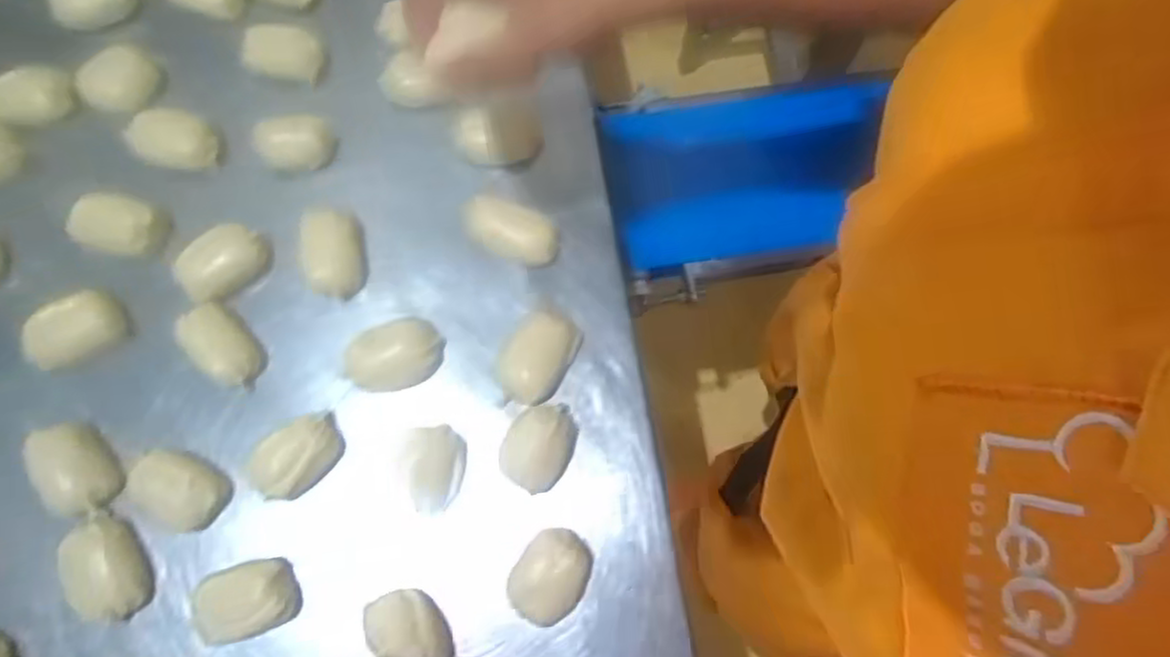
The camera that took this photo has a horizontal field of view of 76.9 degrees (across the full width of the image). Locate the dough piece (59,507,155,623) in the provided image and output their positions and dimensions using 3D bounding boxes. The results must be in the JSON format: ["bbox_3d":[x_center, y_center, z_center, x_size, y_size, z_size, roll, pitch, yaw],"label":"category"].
[{"bbox_3d":[-0.305,0.153,0.470,0.041,0.024,0.066,-38,79,-11],"label":"dough piece"}]

